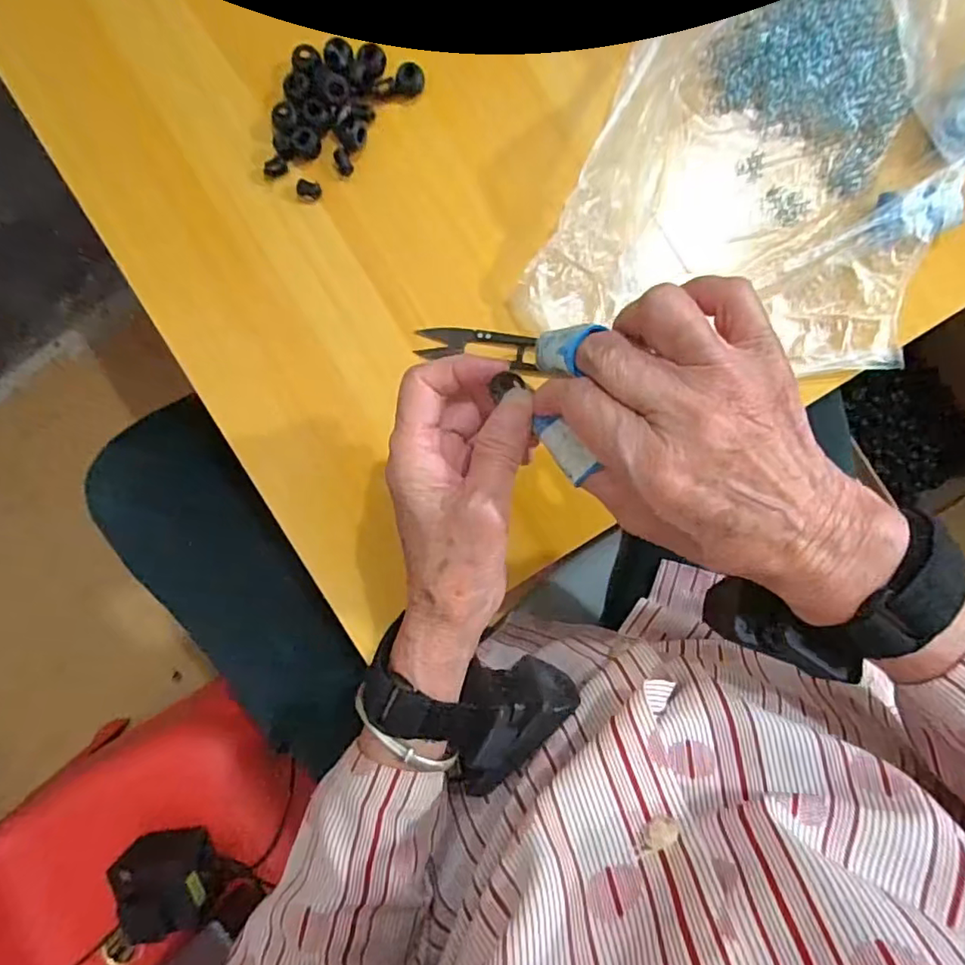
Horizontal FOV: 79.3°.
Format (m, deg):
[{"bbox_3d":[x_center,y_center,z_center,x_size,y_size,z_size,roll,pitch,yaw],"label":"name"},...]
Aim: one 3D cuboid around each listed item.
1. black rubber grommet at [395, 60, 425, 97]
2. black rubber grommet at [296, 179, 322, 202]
[{"bbox_3d":[-0.044,-0.241,0.348,0.017,0.009,0.016,-10,91,2],"label":"black rubber grommet"},{"bbox_3d":[-0.106,-0.179,0.356,0.014,0.007,0.011,15,92,1],"label":"black rubber grommet"}]

